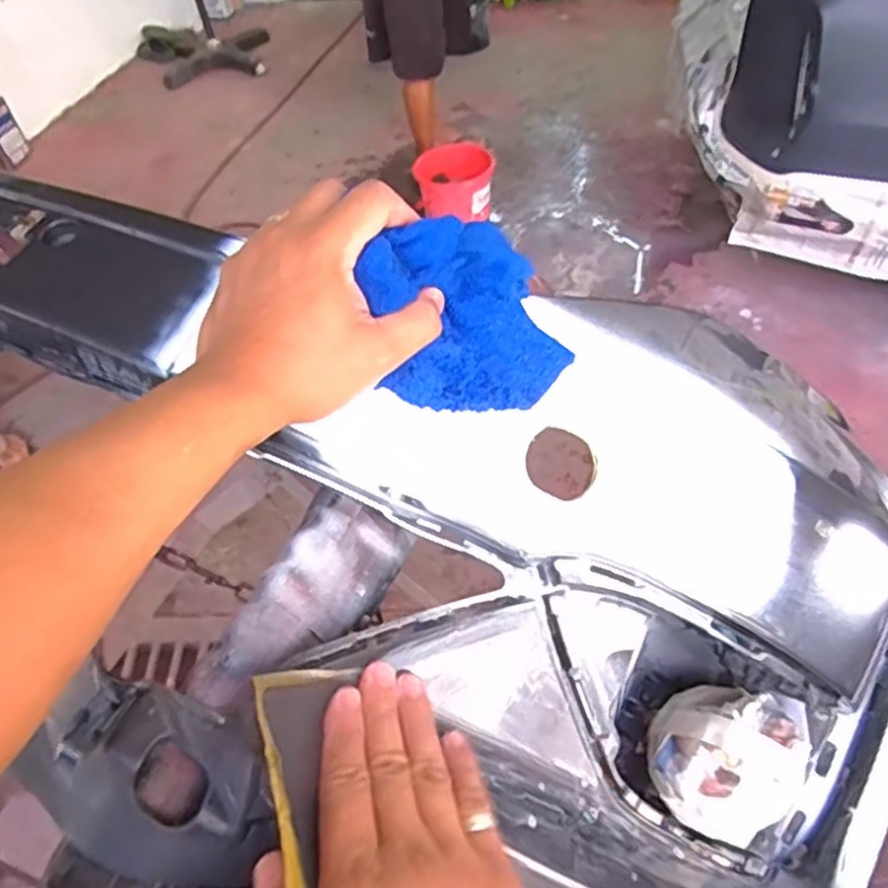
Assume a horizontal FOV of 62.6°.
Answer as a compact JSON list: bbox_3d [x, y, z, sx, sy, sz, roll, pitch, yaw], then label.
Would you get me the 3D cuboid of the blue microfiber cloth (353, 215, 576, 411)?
[{"bbox_3d":[0.015,-0.072,0.408,0.110,0.085,0.078,-15,49,-12],"label":"blue microfiber cloth"}]

